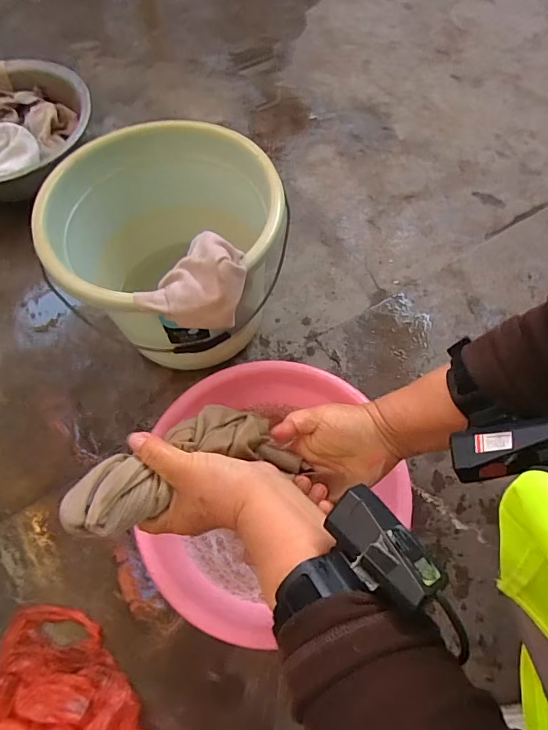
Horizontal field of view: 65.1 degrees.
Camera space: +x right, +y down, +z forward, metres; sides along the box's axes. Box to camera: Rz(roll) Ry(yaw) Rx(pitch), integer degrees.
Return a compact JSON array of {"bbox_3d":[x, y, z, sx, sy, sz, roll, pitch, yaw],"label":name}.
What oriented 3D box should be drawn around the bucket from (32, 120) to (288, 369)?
[{"bbox_3d":[-0.154,-0.138,0.632,0.313,0.285,0.332,0,65,0],"label":"bucket"}]

